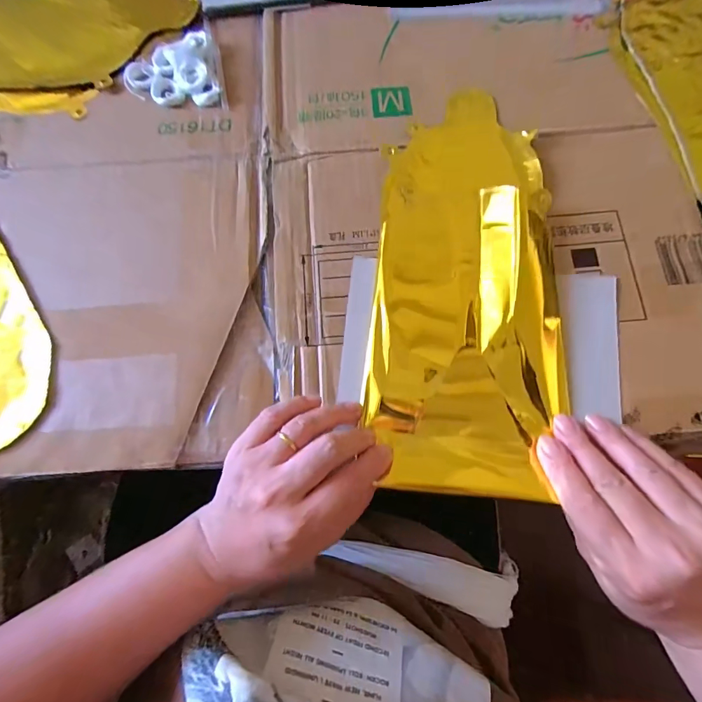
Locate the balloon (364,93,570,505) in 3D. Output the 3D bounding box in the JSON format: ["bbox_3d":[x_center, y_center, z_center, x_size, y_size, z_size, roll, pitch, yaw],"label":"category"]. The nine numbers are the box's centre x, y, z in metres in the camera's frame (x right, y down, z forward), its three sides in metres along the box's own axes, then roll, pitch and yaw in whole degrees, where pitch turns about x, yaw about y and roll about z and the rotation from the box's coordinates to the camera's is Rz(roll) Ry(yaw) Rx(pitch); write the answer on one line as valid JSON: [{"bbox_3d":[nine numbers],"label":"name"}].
[{"bbox_3d":[0.083,-0.057,0.306,0.128,0.022,0.308,4,77,4],"label":"balloon"}]

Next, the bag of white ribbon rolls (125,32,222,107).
[{"bbox_3d":[-0.163,-0.248,0.370,0.077,0.018,0.078,-16,72,-3],"label":"bag of white ribbon rolls"}]

